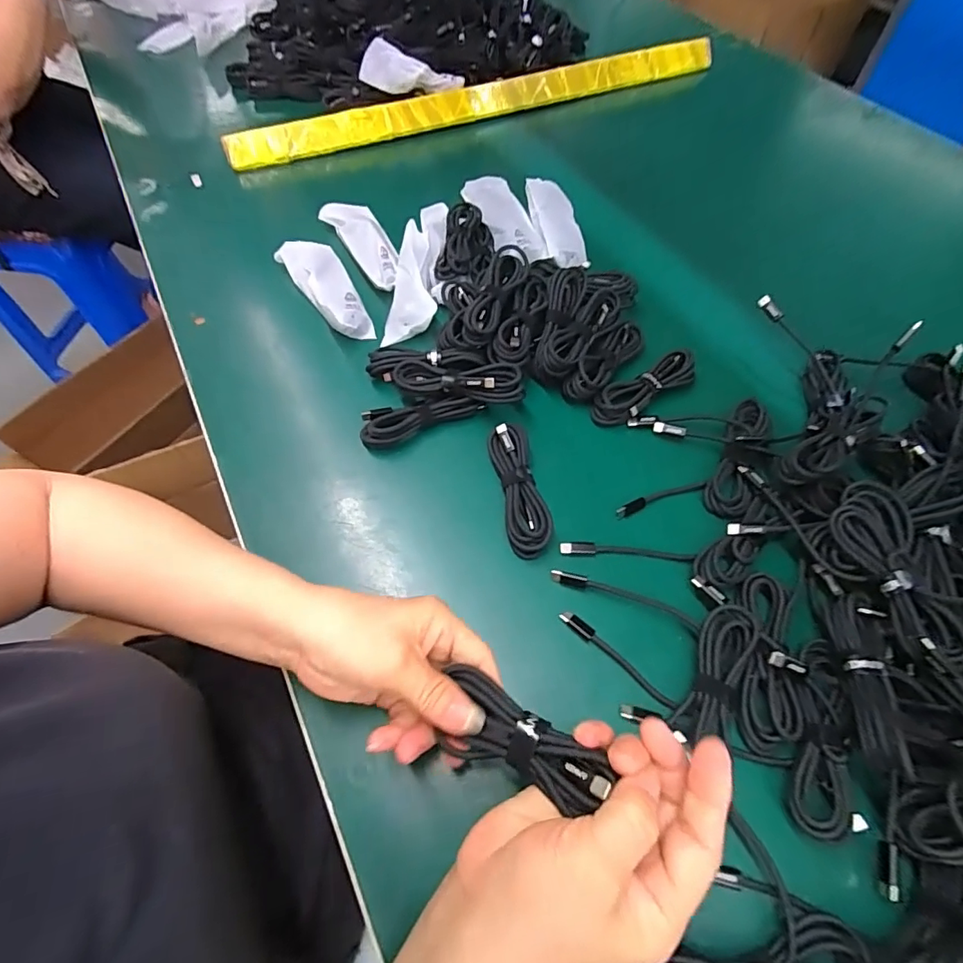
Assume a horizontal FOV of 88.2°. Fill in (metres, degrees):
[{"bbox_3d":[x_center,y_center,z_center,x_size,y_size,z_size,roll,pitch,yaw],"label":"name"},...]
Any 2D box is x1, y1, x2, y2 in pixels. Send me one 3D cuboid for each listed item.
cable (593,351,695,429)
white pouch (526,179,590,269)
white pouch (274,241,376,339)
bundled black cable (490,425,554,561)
[{"bbox_3d":[0.146,-0.083,0.450,0.108,0.022,0.035,-32,65,-17],"label":"cable"},{"bbox_3d":[0.082,-0.296,0.556,0.044,0.020,0.155,-9,60,-5],"label":"white pouch"},{"bbox_3d":[-0.158,-0.202,0.510,0.049,0.029,0.148,-30,64,-16],"label":"white pouch"},{"bbox_3d":[0.030,0.006,0.394,0.032,0.029,0.107,-9,60,-5],"label":"bundled black cable"}]

